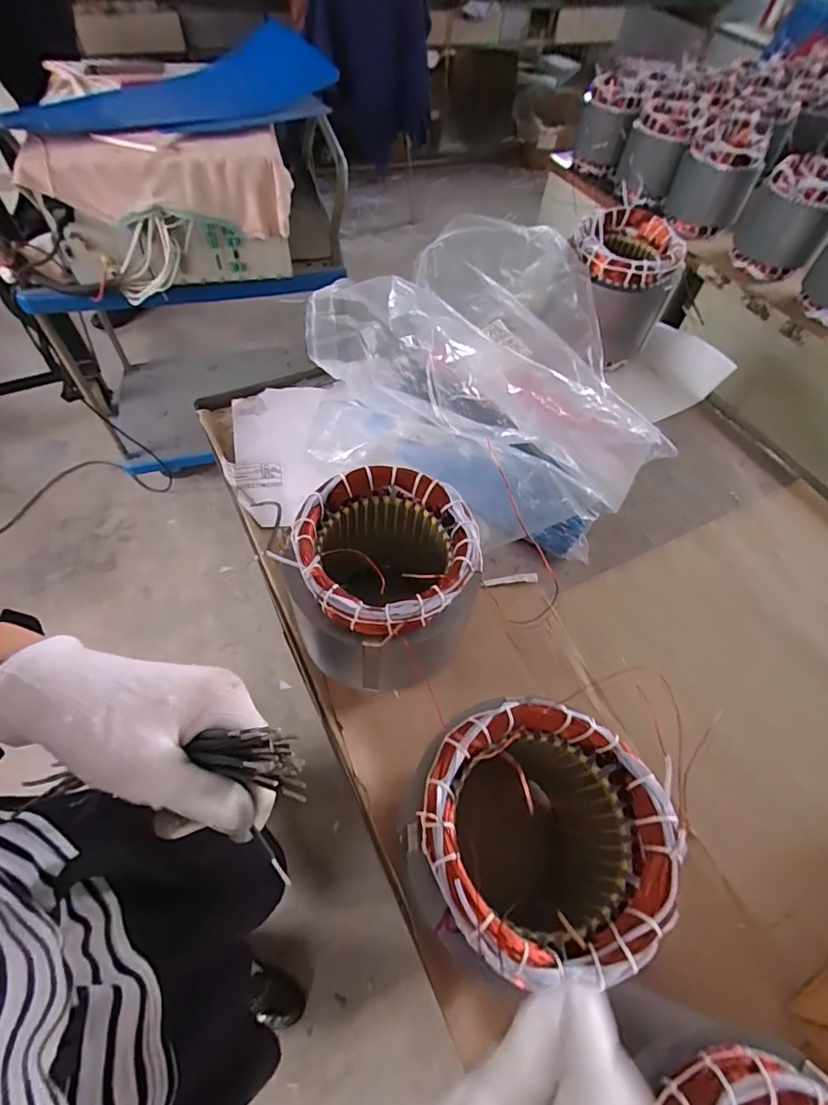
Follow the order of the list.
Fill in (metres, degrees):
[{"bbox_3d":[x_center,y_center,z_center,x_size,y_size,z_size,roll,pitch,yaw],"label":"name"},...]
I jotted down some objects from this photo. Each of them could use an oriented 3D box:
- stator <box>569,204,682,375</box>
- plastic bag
[{"bbox_3d":[0.275,-0.365,0.692,0.137,0.141,0.144,21,58,9],"label":"stator"},{"bbox_3d":[0.073,-0.209,0.565,0.326,0.212,0.376,8,57,1],"label":"plastic bag"}]

